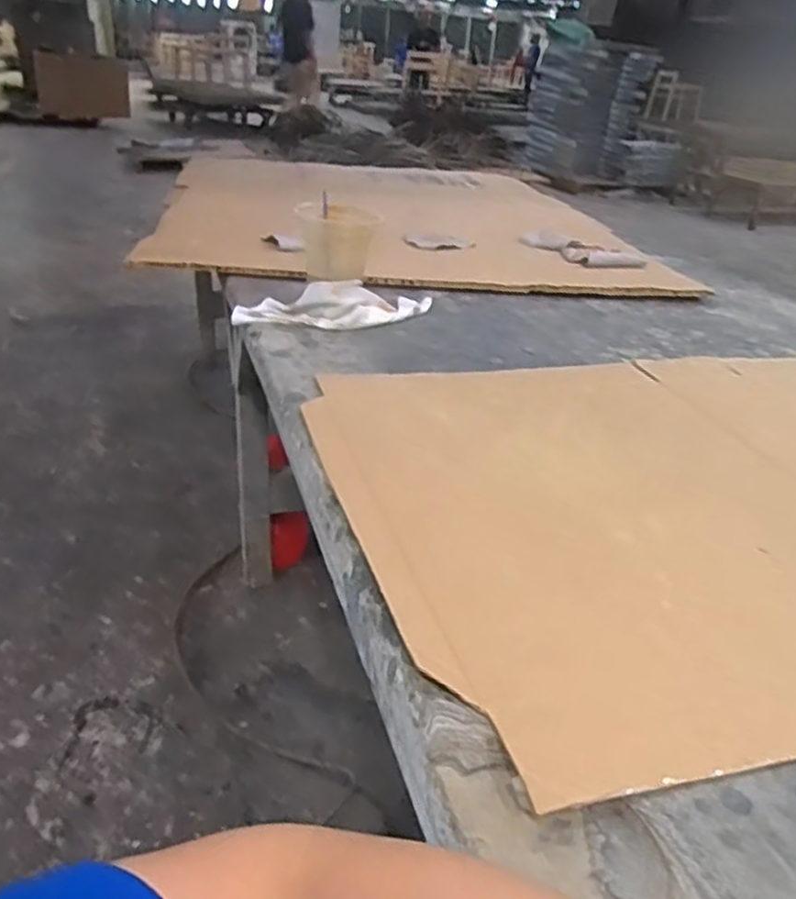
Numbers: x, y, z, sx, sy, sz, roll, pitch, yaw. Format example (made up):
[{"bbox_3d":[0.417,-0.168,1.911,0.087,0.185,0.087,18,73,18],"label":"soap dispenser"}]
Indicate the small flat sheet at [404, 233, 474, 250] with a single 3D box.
[{"bbox_3d":[0.080,-0.407,1.371,0.134,0.016,0.070,-7,31,-21],"label":"small flat sheet"}]

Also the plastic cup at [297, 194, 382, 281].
[{"bbox_3d":[-0.082,-0.257,0.945,0.082,0.131,0.099,-7,31,-21],"label":"plastic cup"}]

